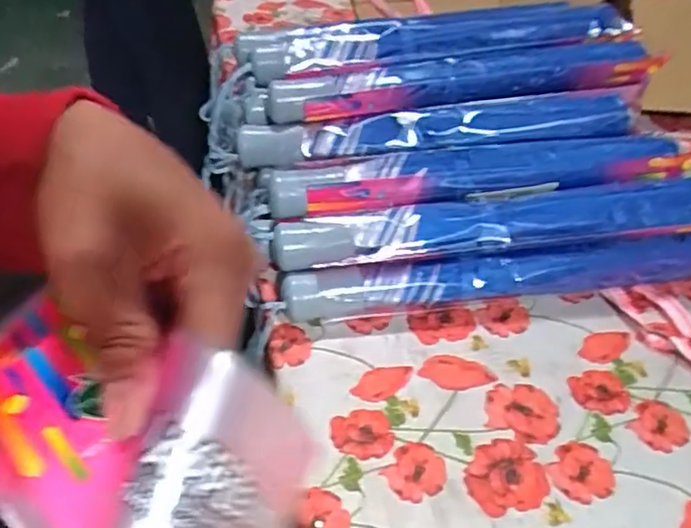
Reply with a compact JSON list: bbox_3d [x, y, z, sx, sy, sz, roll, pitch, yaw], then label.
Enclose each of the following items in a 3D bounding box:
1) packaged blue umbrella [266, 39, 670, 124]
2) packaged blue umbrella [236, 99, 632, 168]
[{"bbox_3d":[0.101,-0.161,0.533,0.329,0.042,0.046,-4,46,-6],"label":"packaged blue umbrella"},{"bbox_3d":[0.075,-0.116,0.531,0.337,0.045,0.056,-1,46,-3],"label":"packaged blue umbrella"}]

